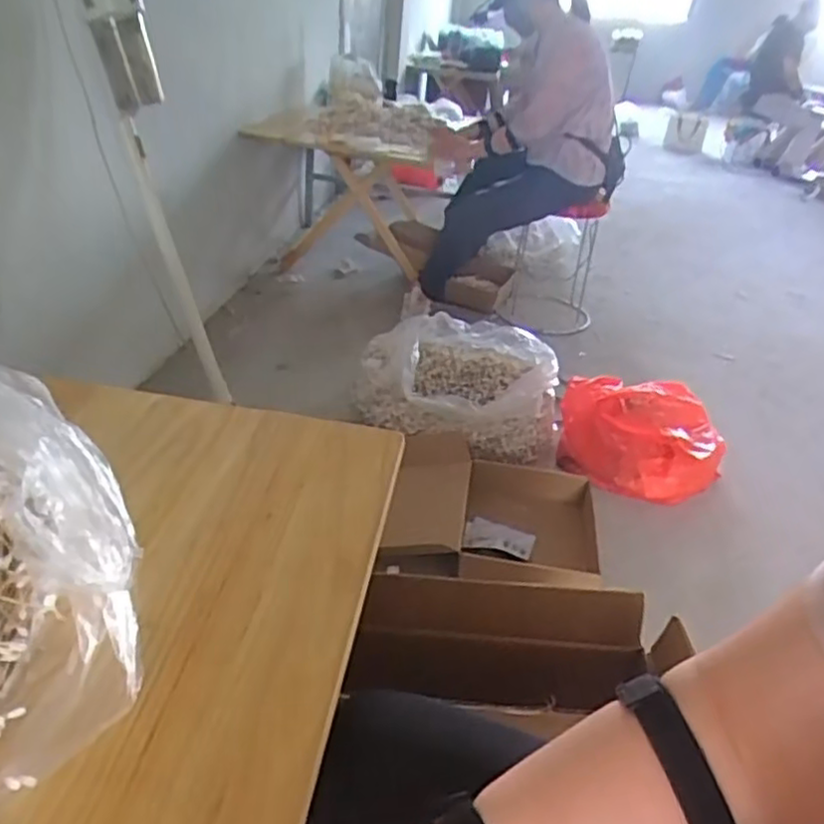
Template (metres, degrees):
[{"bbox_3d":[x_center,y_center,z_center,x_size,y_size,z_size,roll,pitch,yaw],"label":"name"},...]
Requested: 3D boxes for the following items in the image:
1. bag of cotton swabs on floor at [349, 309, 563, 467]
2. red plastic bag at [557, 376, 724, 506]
[{"bbox_3d":[0.115,-0.086,1.772,0.486,0.215,0.388,-1,31,-12],"label":"bag of cotton swabs on floor"},{"bbox_3d":[0.536,0.054,1.662,0.384,0.168,0.294,15,31,15],"label":"red plastic bag"}]

